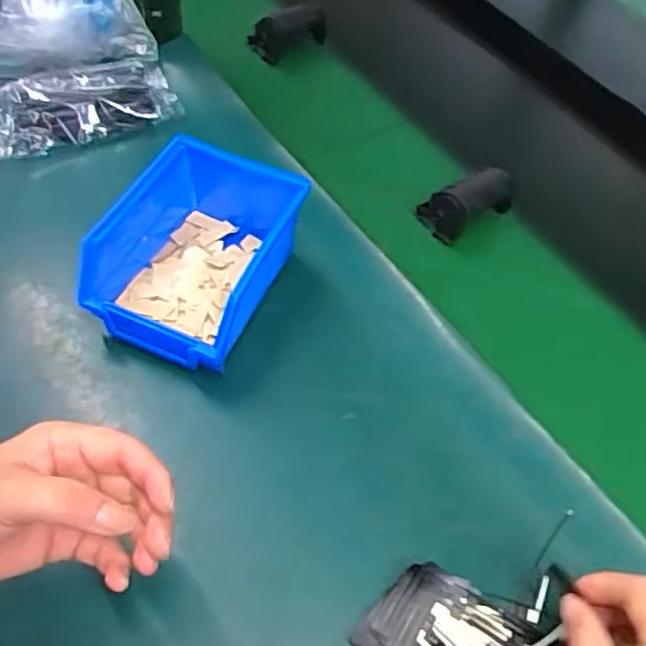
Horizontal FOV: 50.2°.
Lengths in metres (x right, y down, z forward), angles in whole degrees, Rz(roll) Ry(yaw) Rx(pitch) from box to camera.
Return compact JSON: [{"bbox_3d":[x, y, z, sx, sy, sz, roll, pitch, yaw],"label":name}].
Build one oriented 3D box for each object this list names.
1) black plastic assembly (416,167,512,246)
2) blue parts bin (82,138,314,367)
[{"bbox_3d":[0.119,-0.101,0.567,0.073,0.033,0.041,-26,67,-15],"label":"black plastic assembly"},{"bbox_3d":[-0.089,-0.048,0.484,0.117,0.072,0.146,20,55,8],"label":"blue parts bin"}]

